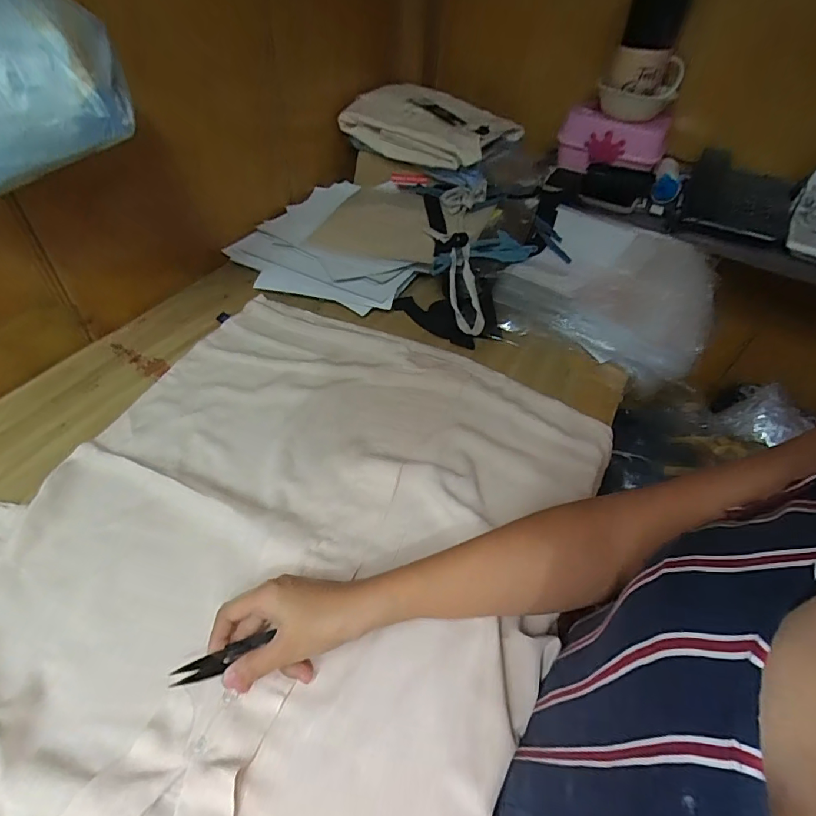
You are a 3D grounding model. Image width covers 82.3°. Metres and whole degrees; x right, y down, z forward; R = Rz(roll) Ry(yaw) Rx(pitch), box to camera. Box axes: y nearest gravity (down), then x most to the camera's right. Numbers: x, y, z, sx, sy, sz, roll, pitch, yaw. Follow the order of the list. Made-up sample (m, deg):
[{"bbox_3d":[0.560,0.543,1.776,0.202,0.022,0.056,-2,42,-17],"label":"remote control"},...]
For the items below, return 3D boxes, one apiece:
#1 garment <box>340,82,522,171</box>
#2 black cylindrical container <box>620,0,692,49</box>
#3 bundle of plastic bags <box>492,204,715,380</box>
[{"bbox_3d":[0.044,-0.507,0.848,0.269,0.069,0.195,24,50,16],"label":"garment"},{"bbox_3d":[0.385,-0.613,0.716,0.082,0.090,0.097,21,49,14],"label":"black cylindrical container"},{"bbox_3d":[0.296,-0.178,0.686,0.274,0.076,0.274,25,50,17],"label":"bundle of plastic bags"}]

